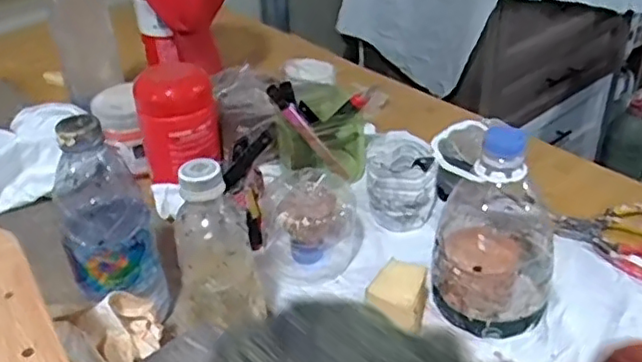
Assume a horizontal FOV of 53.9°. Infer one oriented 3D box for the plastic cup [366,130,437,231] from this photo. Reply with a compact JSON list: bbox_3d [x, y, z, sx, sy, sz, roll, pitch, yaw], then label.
[{"bbox_3d":[0.082,-0.002,0.654,0.067,0.074,0.071,-2,37,2],"label":"plastic cup"}]

